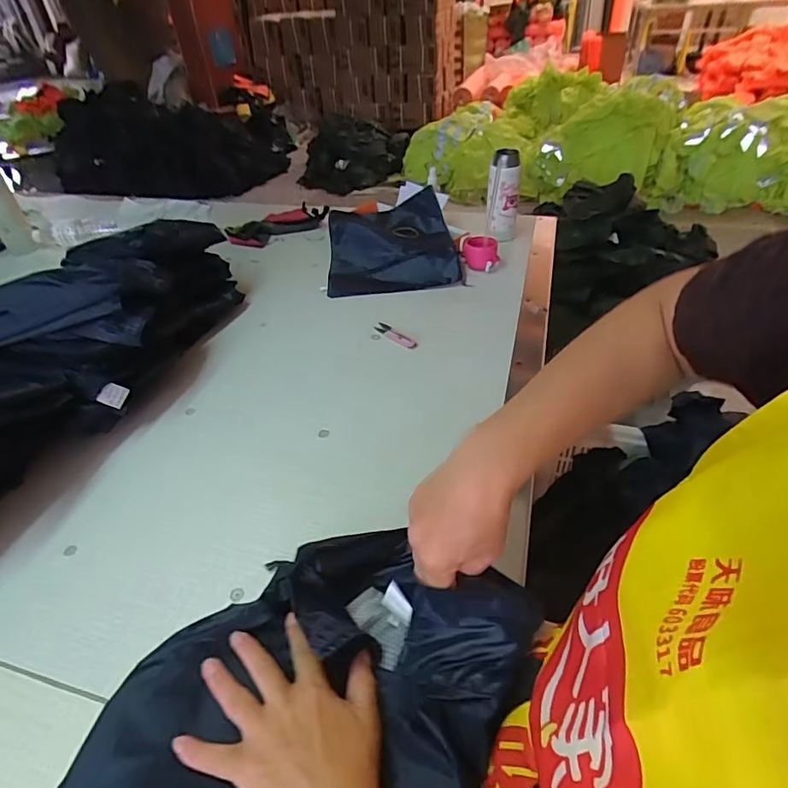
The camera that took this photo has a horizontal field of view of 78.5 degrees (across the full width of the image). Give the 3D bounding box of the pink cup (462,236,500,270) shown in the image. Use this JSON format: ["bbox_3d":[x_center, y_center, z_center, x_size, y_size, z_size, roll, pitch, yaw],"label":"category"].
[{"bbox_3d":[0.181,-0.293,1.011,0.072,0.056,0.065,-3,41,1],"label":"pink cup"}]

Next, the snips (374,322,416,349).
[{"bbox_3d":[0.001,-0.103,0.851,0.025,0.009,0.099,-26,46,-26],"label":"snips"}]

